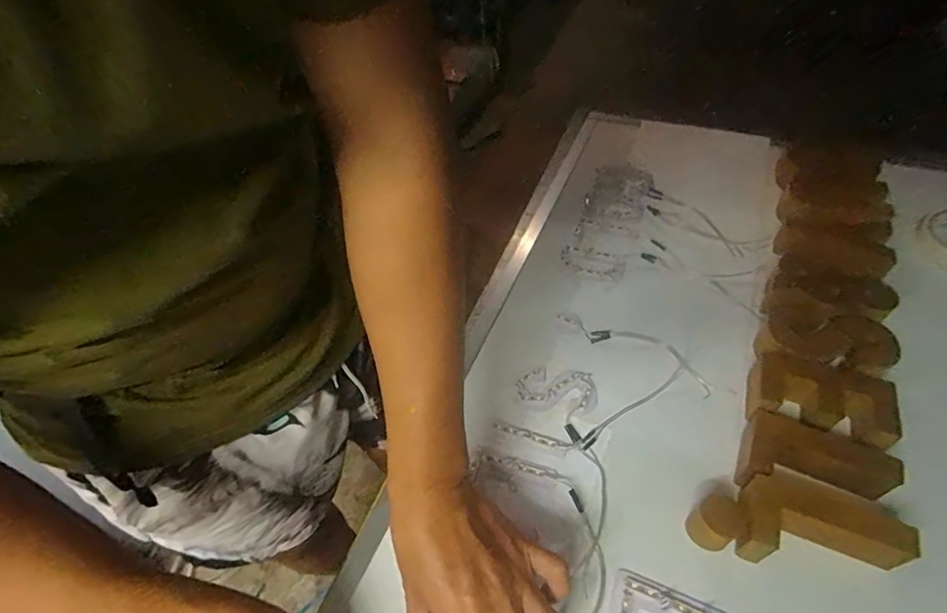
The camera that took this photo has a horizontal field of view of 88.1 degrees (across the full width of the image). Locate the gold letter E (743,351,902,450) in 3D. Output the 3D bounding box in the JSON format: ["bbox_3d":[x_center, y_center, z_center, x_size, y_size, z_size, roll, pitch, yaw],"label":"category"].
[{"bbox_3d":[0.323,0.087,0.461,0.122,0.037,0.071,14,53,15],"label":"gold letter E"}]

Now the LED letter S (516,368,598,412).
[{"bbox_3d":[0.084,0.084,0.502,0.078,0.005,0.044,5,51,8],"label":"LED letter S"}]

